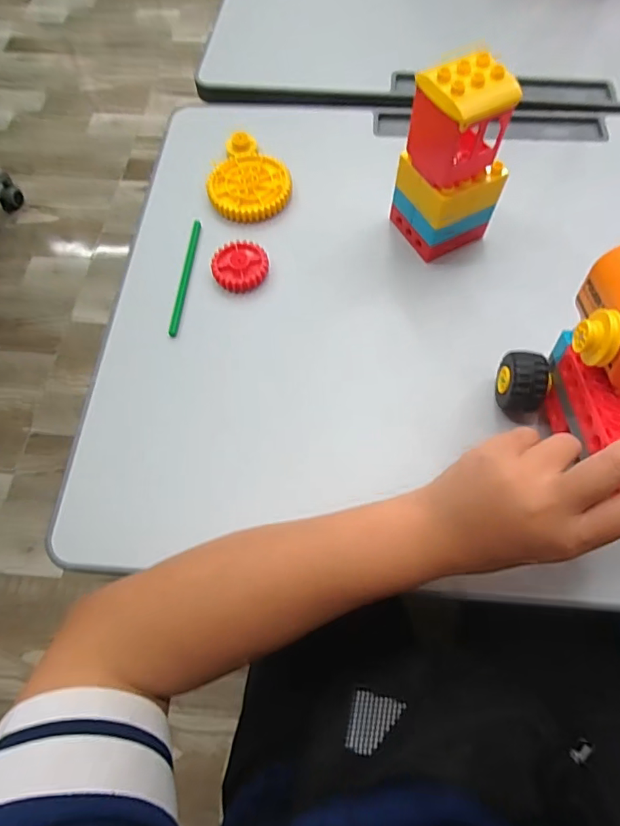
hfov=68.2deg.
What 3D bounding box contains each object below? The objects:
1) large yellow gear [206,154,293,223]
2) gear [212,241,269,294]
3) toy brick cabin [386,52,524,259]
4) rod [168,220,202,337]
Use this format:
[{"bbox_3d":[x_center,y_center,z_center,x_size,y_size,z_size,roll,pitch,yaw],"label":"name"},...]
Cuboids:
[{"bbox_3d":[-0.059,-0.222,0.450,0.077,0.013,0.079,0,67,1],"label":"large yellow gear"},{"bbox_3d":[-0.063,-0.132,0.412,0.049,0.015,0.049,0,67,1],"label":"gear"},{"bbox_3d":[0.113,-0.198,0.371,0.074,0.141,0.066,-29,69,-11],"label":"toy brick cabin"},{"bbox_3d":[-0.112,-0.125,0.414,0.008,0.004,0.124,4,67,3],"label":"rod"}]

